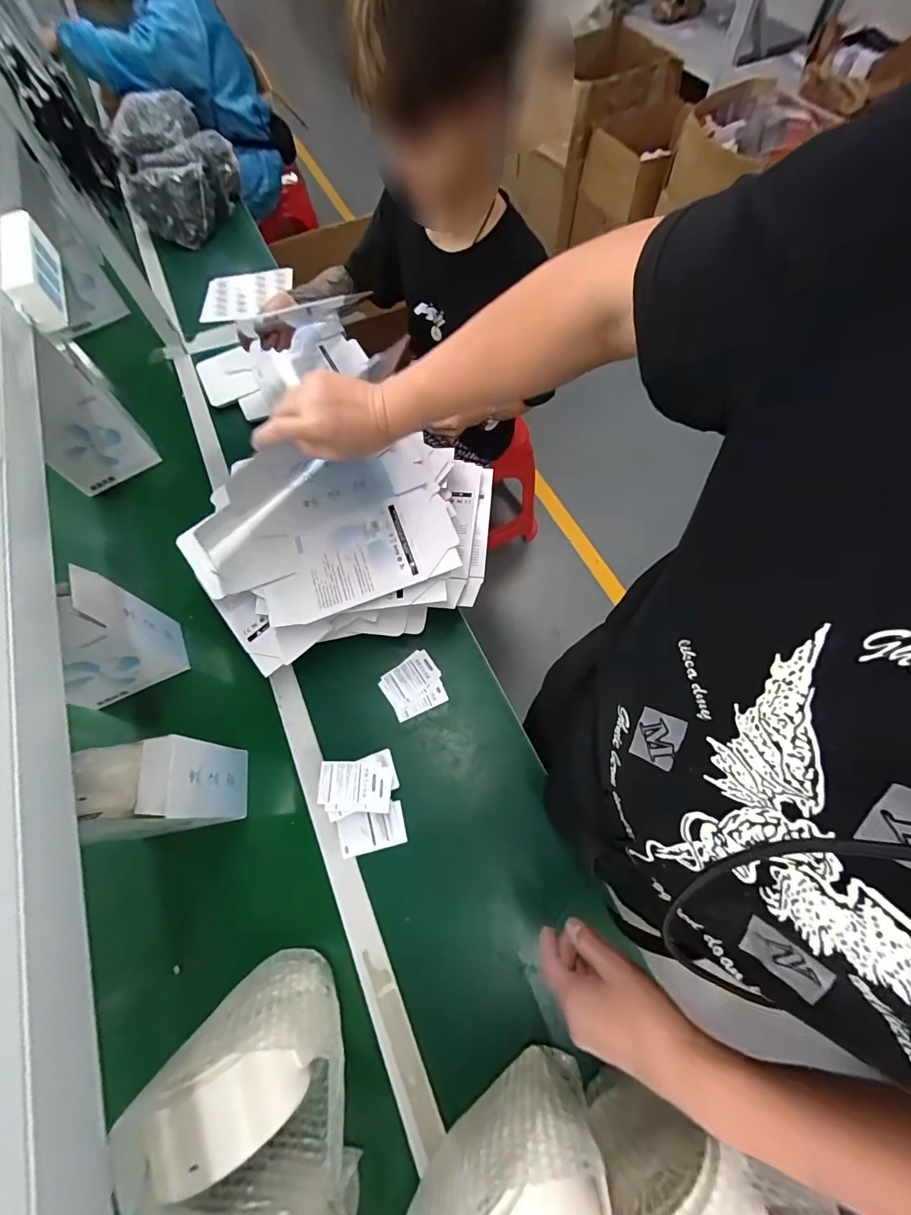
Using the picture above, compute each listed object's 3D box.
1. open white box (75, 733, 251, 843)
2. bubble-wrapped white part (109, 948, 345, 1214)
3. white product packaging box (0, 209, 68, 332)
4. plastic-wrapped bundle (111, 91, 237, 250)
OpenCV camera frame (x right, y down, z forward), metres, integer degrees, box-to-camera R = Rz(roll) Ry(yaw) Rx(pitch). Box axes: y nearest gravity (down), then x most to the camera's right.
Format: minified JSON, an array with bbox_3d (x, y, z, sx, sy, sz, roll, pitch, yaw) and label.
[{"bbox_3d":[-0.365,0.227,0.560,0.096,0.202,0.092,-10,68,-2],"label":"open white box"},{"bbox_3d":[-0.185,0.478,0.451,0.157,0.168,0.145,4,68,4],"label":"bubble-wrapped white part"},{"bbox_3d":[-0.502,-0.403,0.522,0.037,0.049,0.176,-23,69,-7],"label":"white product packaging box"},{"bbox_3d":[-0.797,-1.261,1.262,0.323,0.199,0.364,-21,69,-7],"label":"plastic-wrapped bundle"}]

